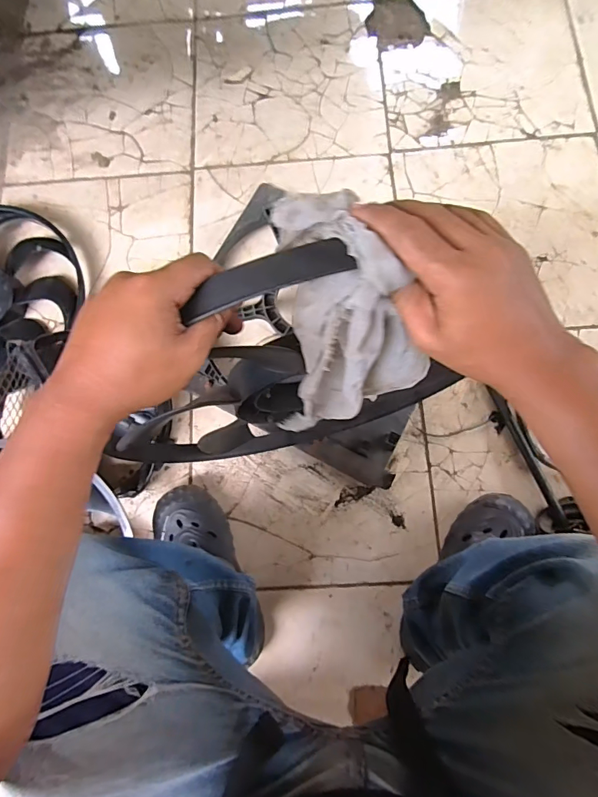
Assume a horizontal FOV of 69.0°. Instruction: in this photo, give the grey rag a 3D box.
[{"bbox_3d":[0.045,-0.047,0.354,0.121,0.223,0.069,-6,60,3],"label":"grey rag"}]

